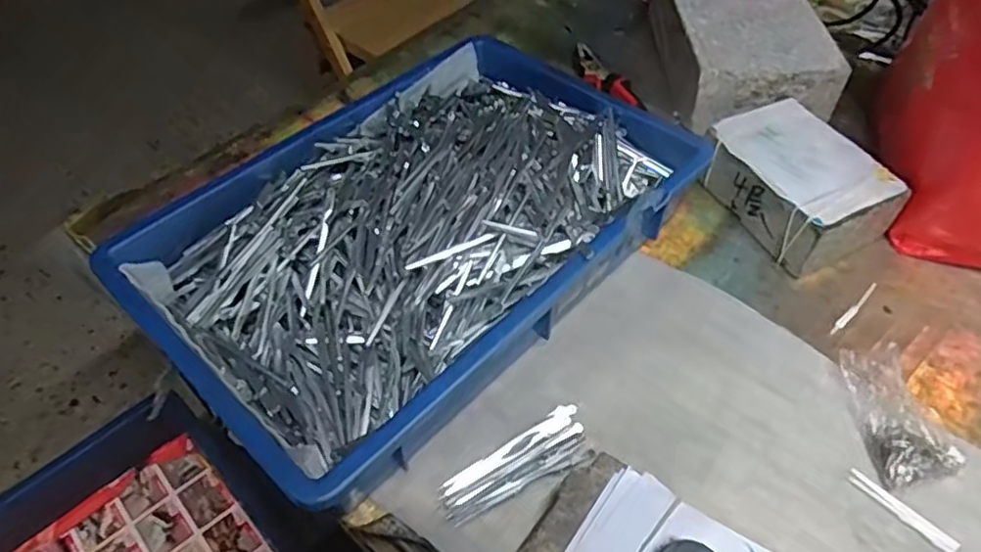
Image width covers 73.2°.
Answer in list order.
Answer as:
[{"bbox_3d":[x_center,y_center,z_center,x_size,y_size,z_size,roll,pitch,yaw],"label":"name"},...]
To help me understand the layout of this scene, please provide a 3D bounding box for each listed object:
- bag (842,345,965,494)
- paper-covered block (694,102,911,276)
[{"bbox_3d":[0.285,0.096,0.464,0.057,0.029,0.095,-15,71,-7],"label":"bag"},{"bbox_3d":[0.272,-0.083,0.594,0.103,0.066,0.148,-23,54,-16],"label":"paper-covered block"}]

